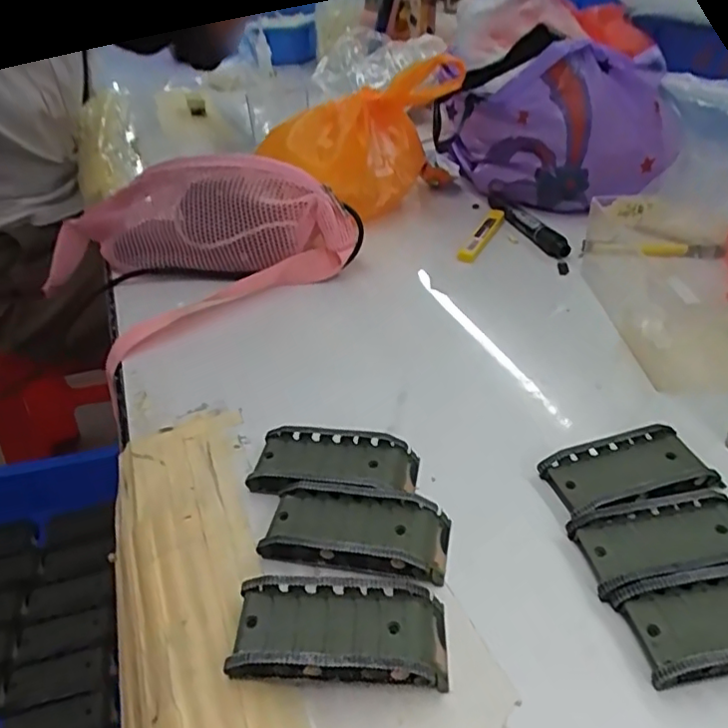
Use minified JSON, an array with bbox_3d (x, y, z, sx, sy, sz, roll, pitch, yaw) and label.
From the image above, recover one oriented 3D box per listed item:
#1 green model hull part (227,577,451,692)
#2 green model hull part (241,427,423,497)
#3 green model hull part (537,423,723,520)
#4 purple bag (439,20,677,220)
[{"bbox_3d":[-0.011,0.123,0.283,0.095,0.021,0.047,-2,38,2],"label":"green model hull part"},{"bbox_3d":[-0.017,0.059,0.371,0.098,0.016,0.046,1,38,6],"label":"green model hull part"},{"bbox_3d":[0.153,0.063,0.354,0.089,0.015,0.046,-11,38,-9],"label":"green model hull part"},{"bbox_3d":[0.196,-0.244,0.630,0.233,0.159,0.091,9,39,15],"label":"purple bag"}]

